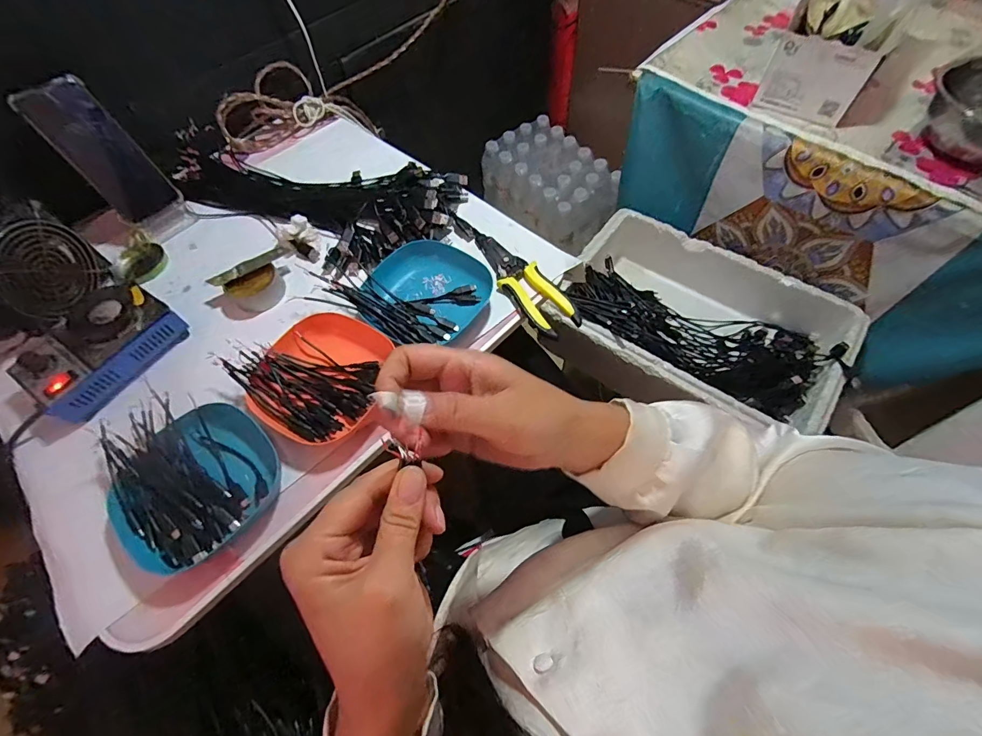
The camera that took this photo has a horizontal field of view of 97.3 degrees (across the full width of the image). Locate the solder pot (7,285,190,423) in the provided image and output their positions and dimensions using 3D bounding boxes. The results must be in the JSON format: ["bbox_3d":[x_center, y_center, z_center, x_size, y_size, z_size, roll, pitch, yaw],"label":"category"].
[{"bbox_3d":[-0.430,-0.024,0.477,0.092,0.056,0.149,33,68,18],"label":"solder pot"}]

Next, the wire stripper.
[{"bbox_3d":[0.036,-0.110,0.521,0.052,0.016,0.182,-29,64,-13],"label":"wire stripper"}]

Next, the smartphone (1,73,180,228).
[{"bbox_3d":[-0.500,-0.277,0.561,0.010,0.164,0.079,6,48,40],"label":"smartphone"}]

